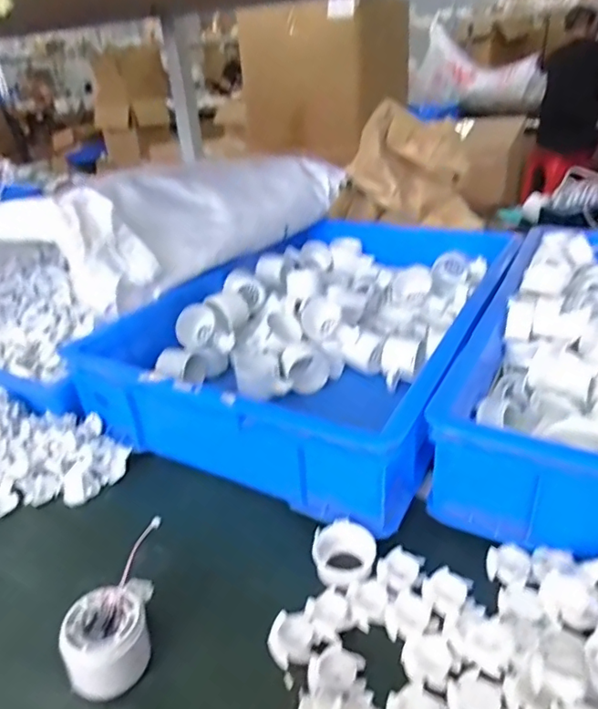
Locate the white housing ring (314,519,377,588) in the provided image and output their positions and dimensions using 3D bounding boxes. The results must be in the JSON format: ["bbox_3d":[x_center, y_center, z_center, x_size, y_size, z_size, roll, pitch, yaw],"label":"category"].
[{"bbox_3d":[0.042,0.179,0.479,0.052,0.032,0.053,-4,31,2],"label":"white housing ring"}]

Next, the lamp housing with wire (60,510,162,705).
[{"bbox_3d":[-0.143,0.205,0.425,0.062,0.053,0.114,-7,31,-3],"label":"lamp housing with wire"}]

